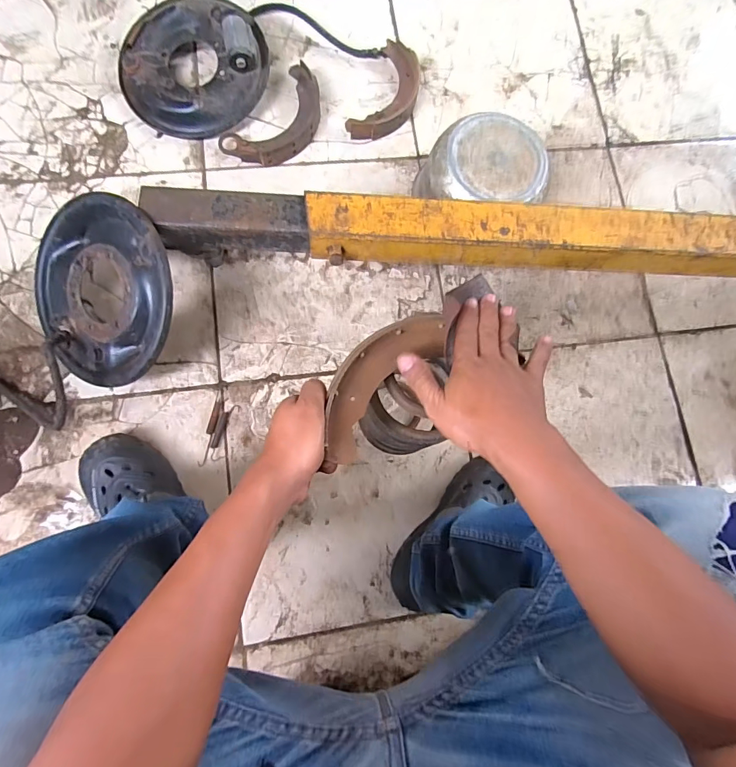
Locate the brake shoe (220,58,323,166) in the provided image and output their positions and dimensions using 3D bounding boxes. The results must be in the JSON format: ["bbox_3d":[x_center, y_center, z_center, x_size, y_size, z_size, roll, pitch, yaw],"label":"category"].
[{"bbox_3d":[-0.163,-0.484,0.792,0.120,0.032,0.223,42,81,2],"label":"brake shoe"}]

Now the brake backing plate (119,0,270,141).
[{"bbox_3d":[-0.313,-0.577,0.765,0.258,0.082,0.241,1,82,-5],"label":"brake backing plate"}]

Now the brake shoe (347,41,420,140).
[{"bbox_3d":[0.043,-0.554,0.818,0.095,0.034,0.212,25,80,-1],"label":"brake shoe"}]

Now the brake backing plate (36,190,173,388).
[{"bbox_3d":[-0.382,-0.133,0.625,0.262,0.032,0.259,3,98,21],"label":"brake backing plate"}]

